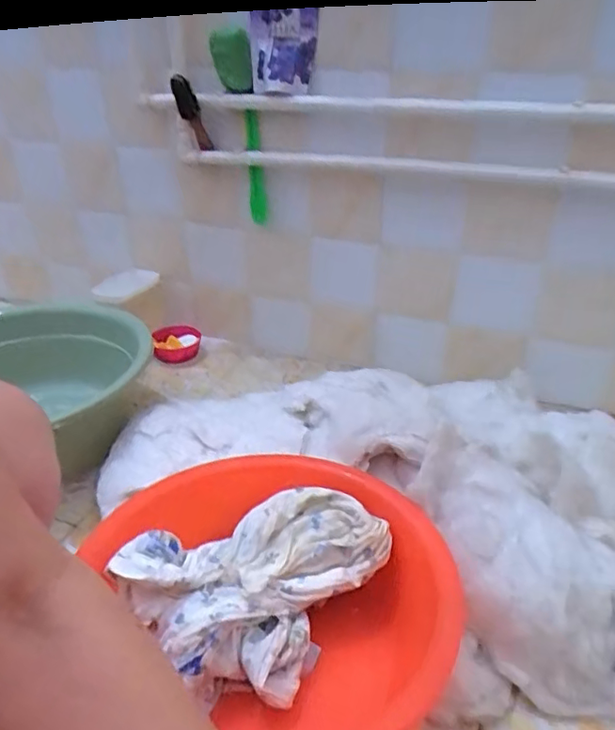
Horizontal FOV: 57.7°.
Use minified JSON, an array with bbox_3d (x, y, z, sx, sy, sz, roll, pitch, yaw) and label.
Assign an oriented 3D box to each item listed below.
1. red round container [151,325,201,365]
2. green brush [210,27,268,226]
[{"bbox_3d":[-0.286,-0.046,1.224,0.100,0.059,0.070,-7,31,-10],"label":"red round container"},{"bbox_3d":[-0.111,-0.413,1.007,0.066,0.327,0.045,10,37,25],"label":"green brush"}]

